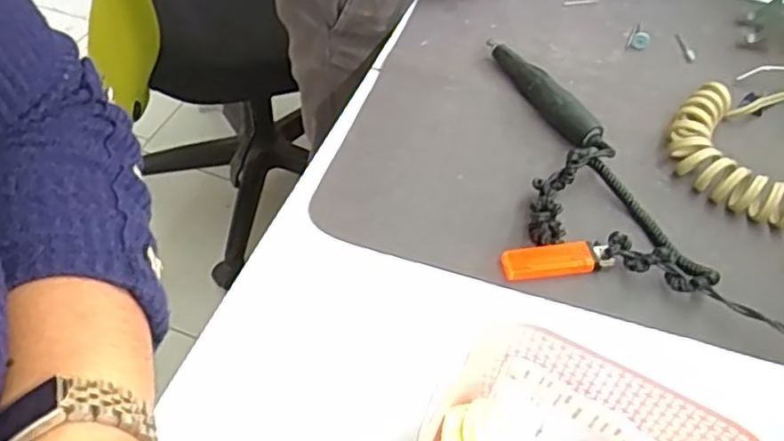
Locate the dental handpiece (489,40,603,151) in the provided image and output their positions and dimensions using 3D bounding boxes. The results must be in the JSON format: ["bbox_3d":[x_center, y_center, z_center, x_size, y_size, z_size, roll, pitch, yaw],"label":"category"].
[{"bbox_3d":[0.138,-0.115,0.619,0.022,0.029,0.162,-18,53,-18],"label":"dental handpiece"}]

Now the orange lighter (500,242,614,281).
[{"bbox_3d":[0.120,0.029,0.503,0.077,0.016,0.020,-4,50,-8],"label":"orange lighter"}]

